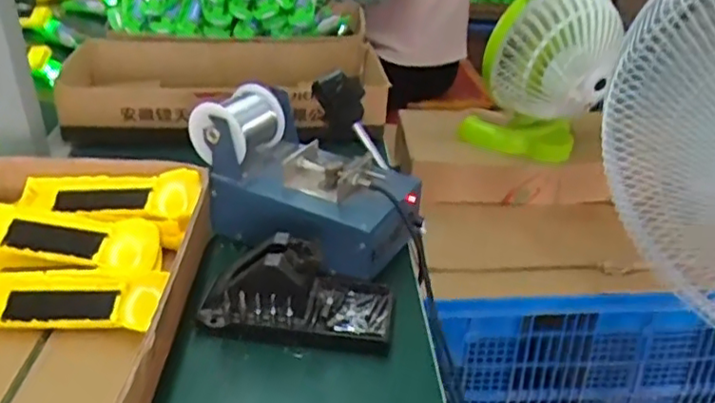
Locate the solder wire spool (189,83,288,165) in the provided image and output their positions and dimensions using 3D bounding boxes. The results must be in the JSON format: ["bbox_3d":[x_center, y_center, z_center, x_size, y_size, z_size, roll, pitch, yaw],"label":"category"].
[{"bbox_3d":[-0.115,-0.078,0.632,0.066,0.059,0.072,20,35,24],"label":"solder wire spool"}]

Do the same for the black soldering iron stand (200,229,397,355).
[{"bbox_3d":[-0.047,0.069,0.549,0.157,0.075,0.083,6,32,4],"label":"black soldering iron stand"}]

